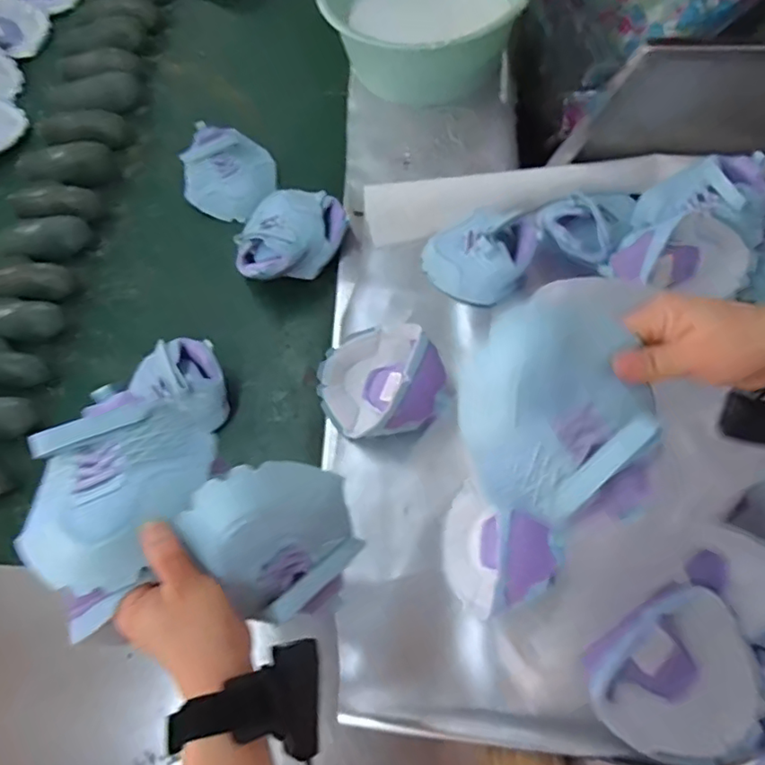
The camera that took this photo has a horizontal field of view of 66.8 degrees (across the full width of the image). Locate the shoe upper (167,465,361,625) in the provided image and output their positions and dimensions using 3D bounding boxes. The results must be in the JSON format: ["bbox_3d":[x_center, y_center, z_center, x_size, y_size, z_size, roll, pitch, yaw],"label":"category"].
[{"bbox_3d":[-0.078,0.105,0.425,0.099,0.138,0.075,-38,36,-19],"label":"shoe upper"}]

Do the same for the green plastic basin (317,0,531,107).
[{"bbox_3d":[0.057,-0.541,0.869,0.284,0.142,0.272,-1,66,3],"label":"green plastic basin"}]

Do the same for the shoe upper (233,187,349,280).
[{"bbox_3d":[-0.122,-0.196,0.785,0.151,0.077,0.117,-22,67,-7],"label":"shoe upper"}]

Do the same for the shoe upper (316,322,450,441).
[{"bbox_3d":[-0.003,0.000,0.658,0.138,0.075,0.130,-17,66,-4],"label":"shoe upper"}]

